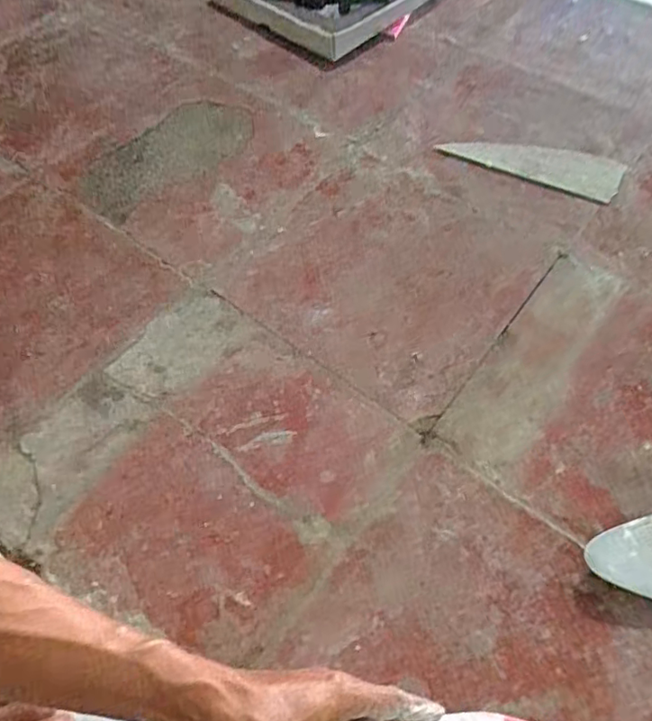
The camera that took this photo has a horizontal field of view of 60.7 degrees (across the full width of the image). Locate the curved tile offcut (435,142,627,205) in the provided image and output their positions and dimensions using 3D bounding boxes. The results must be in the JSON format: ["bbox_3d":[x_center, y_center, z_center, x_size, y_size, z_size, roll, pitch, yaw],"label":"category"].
[{"bbox_3d":[0.272,-0.266,0.741,0.228,0.010,0.079,20,60,13],"label":"curved tile offcut"}]

